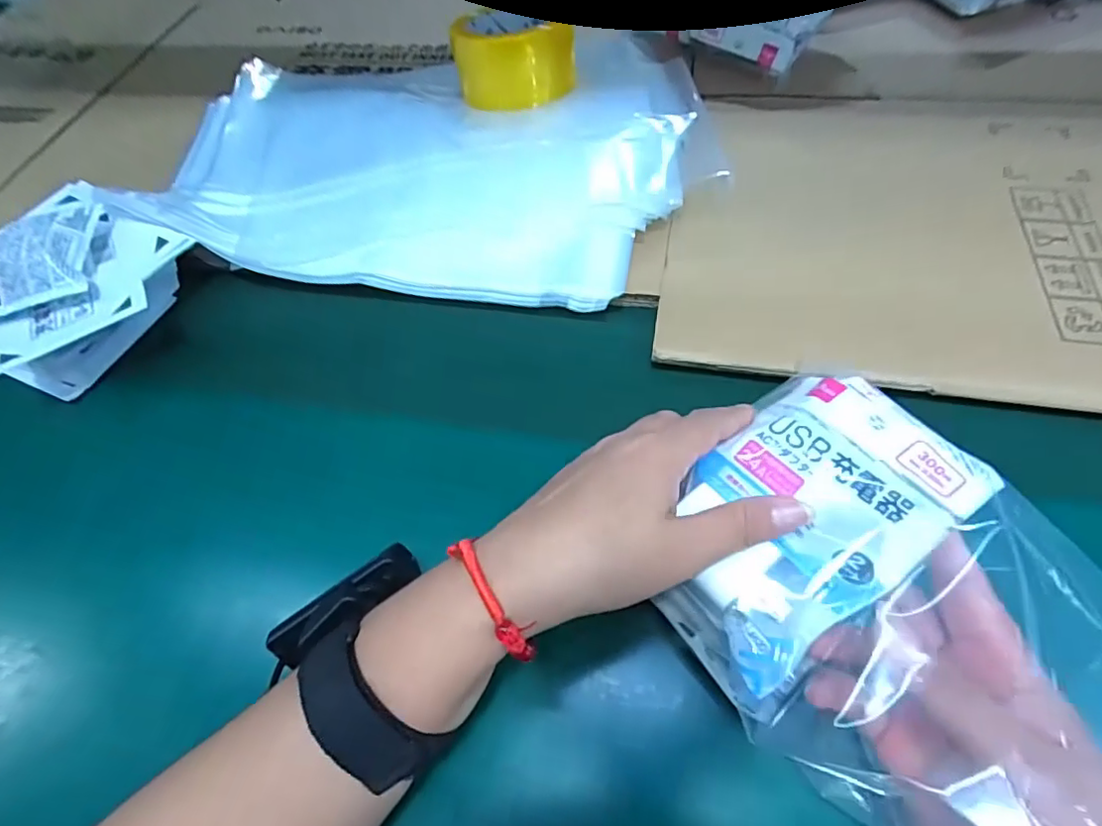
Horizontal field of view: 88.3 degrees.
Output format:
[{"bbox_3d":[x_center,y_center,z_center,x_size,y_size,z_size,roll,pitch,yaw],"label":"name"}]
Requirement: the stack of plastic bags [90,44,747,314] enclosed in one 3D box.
[{"bbox_3d":[-0.099,-0.227,0.476,0.432,0.028,0.313,12,58,11],"label":"stack of plastic bags"}]

